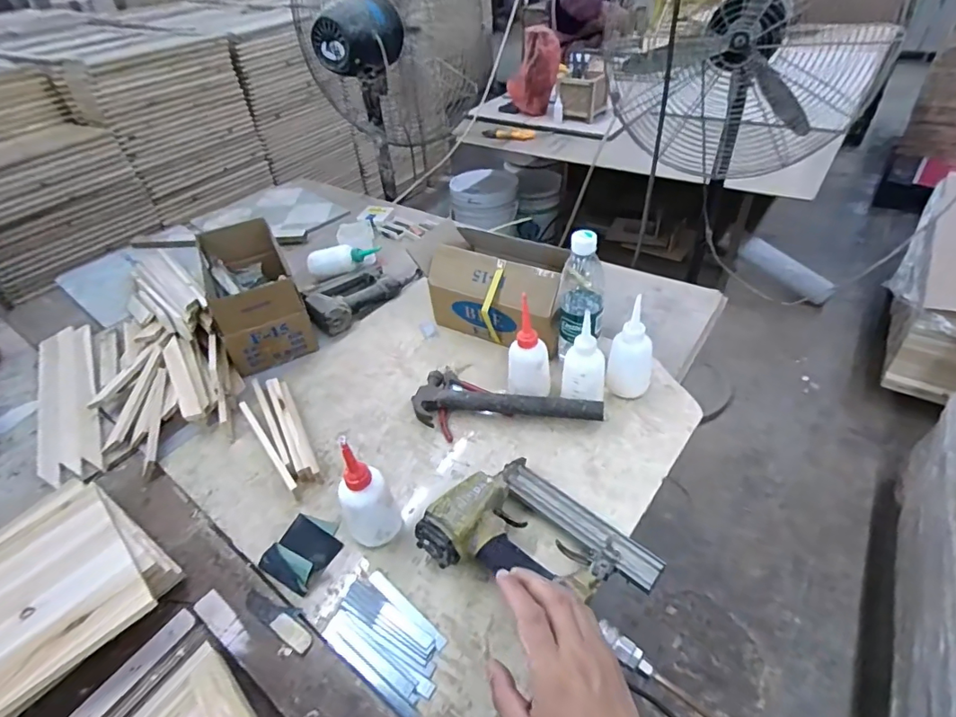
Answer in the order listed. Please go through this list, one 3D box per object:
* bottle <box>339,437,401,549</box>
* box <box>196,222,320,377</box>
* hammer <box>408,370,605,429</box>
[{"bbox_3d":[-0.128,0.159,0.572,0.063,0.148,0.051,-19,43,-16],"label":"bottle"},{"bbox_3d":[-0.410,-0.120,0.899,0.146,0.133,0.241,-24,45,-20],"label":"box"},{"bbox_3d":[0.042,0.052,0.746,0.274,0.045,0.107,1,42,7],"label":"hammer"}]

